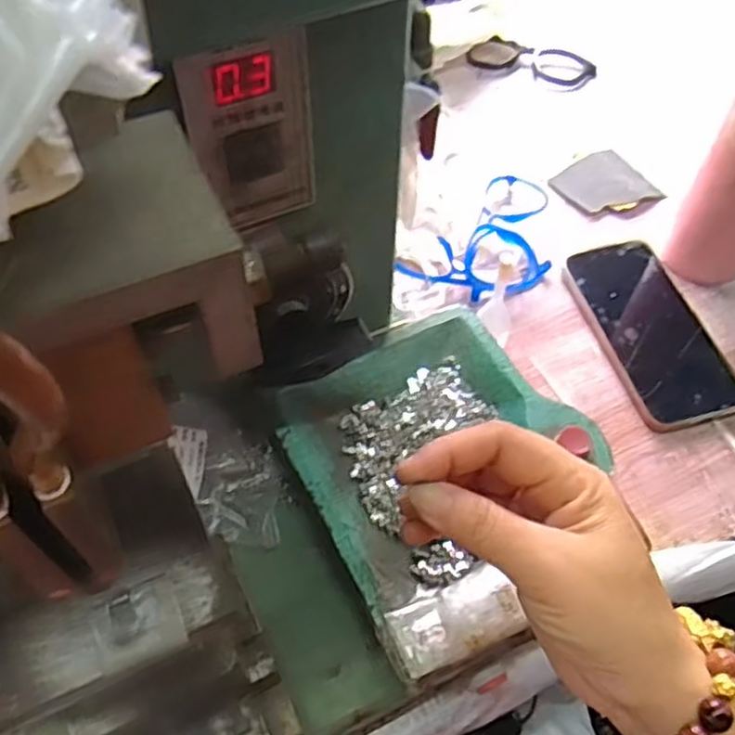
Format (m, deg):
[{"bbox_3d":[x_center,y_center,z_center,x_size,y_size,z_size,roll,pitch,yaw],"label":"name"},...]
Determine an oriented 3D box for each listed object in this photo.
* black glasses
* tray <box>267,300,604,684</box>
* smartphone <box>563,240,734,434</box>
[{"bbox_3d":[0.169,-0.315,0.726,0.127,0.025,0.043,19,58,14],"label":"black glasses"},{"bbox_3d":[0.047,0.055,0.401,0.158,0.028,0.175,-25,59,-16],"label":"tray"},{"bbox_3d":[0.211,-0.030,0.531,0.080,0.007,0.157,-13,56,-8],"label":"smartphone"}]

